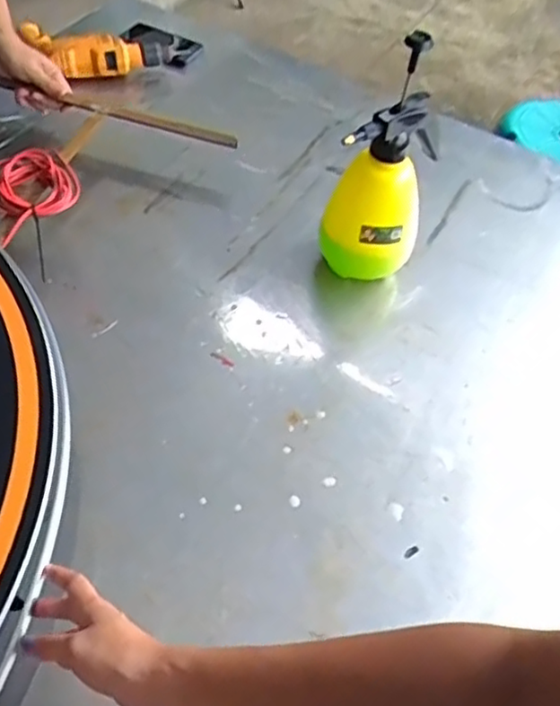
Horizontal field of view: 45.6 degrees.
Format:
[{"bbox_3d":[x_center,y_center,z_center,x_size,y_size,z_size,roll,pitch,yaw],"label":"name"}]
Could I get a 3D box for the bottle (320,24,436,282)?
[{"bbox_3d":[0.140,-0.252,0.923,0.137,0.334,0.149,14,51,7],"label":"bottle"}]

